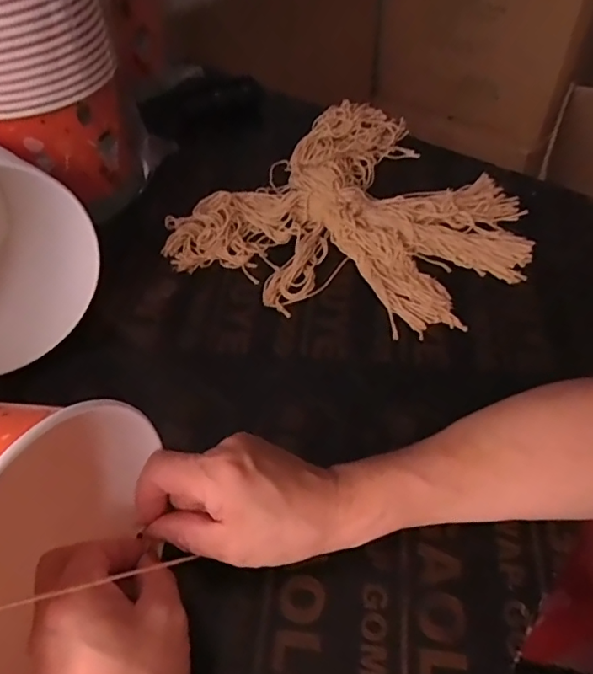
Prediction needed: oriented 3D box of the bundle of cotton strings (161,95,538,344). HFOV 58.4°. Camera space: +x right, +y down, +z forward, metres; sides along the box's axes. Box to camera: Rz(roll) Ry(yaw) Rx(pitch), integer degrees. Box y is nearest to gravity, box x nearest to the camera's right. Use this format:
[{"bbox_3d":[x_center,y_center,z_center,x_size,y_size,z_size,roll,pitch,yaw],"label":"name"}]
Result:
[{"bbox_3d":[0.071,-0.129,0.531,0.301,0.033,0.294,28,57,22],"label":"bundle of cotton strings"}]

